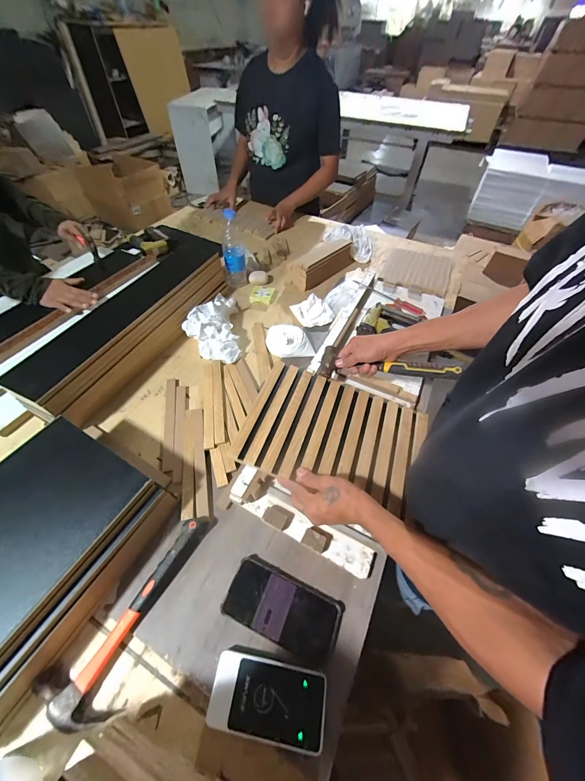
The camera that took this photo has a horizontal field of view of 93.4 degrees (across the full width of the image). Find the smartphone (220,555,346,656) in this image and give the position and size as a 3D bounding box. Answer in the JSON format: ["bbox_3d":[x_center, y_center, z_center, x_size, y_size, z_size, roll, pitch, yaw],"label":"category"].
[{"bbox_3d":[-0.012,0.315,0.405,0.166,0.014,0.080,18,55,12],"label":"smartphone"}]

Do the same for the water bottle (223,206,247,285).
[{"bbox_3d":[-0.178,-0.423,0.834,0.065,0.199,0.068,-10,54,-8],"label":"water bottle"}]

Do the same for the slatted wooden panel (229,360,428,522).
[{"bbox_3d":[0.081,0.073,0.526,0.316,0.039,0.239,17,55,11],"label":"slatted wooden panel"}]

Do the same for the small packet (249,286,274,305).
[{"bbox_3d":[-0.094,-0.299,0.859,0.066,0.018,0.080,9,54,6],"label":"small packet"}]

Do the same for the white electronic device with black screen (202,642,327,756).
[{"bbox_3d":[-0.031,0.390,0.353,0.142,0.018,0.073,9,54,6],"label":"white electronic device with black screen"}]

